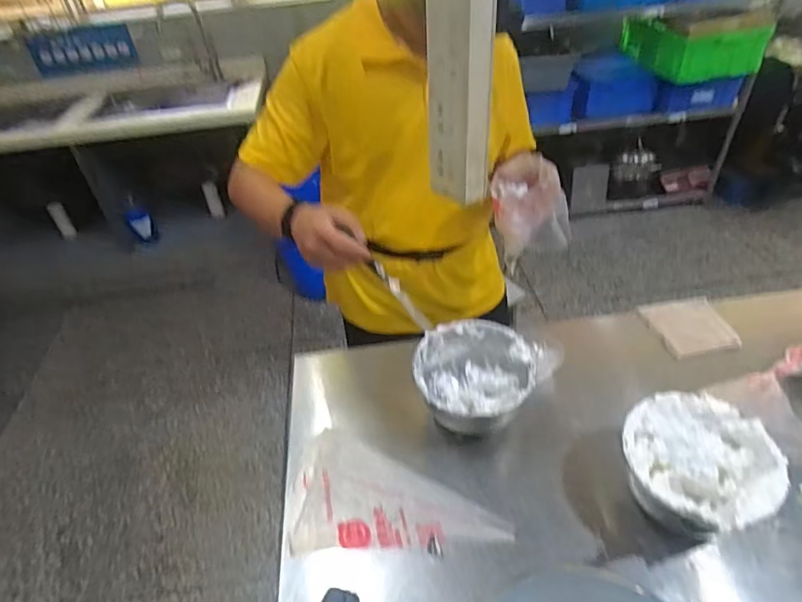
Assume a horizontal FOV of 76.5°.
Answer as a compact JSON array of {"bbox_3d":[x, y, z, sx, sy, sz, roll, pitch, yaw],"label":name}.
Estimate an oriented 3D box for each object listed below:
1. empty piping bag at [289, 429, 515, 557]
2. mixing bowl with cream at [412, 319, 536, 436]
[{"bbox_3d":[-0.005,0.314,0.864,0.337,0.014,0.212,-2,41,3],"label":"empty piping bag"},{"bbox_3d":[0.132,0.151,0.941,0.201,0.137,0.198,-3,41,3],"label":"mixing bowl with cream"}]

